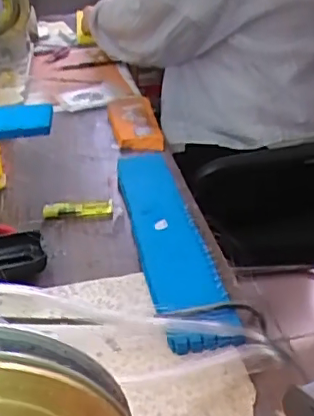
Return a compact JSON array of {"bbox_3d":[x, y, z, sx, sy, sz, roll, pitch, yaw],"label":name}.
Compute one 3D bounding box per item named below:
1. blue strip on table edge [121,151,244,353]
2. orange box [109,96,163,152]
[{"bbox_3d":[0.009,0.025,0.583,0.062,0.026,0.329,-7,30,-8],"label":"blue strip on table edge"},{"bbox_3d":[-0.033,-0.125,0.841,0.065,0.020,0.180,-7,30,-8],"label":"orange box"}]

